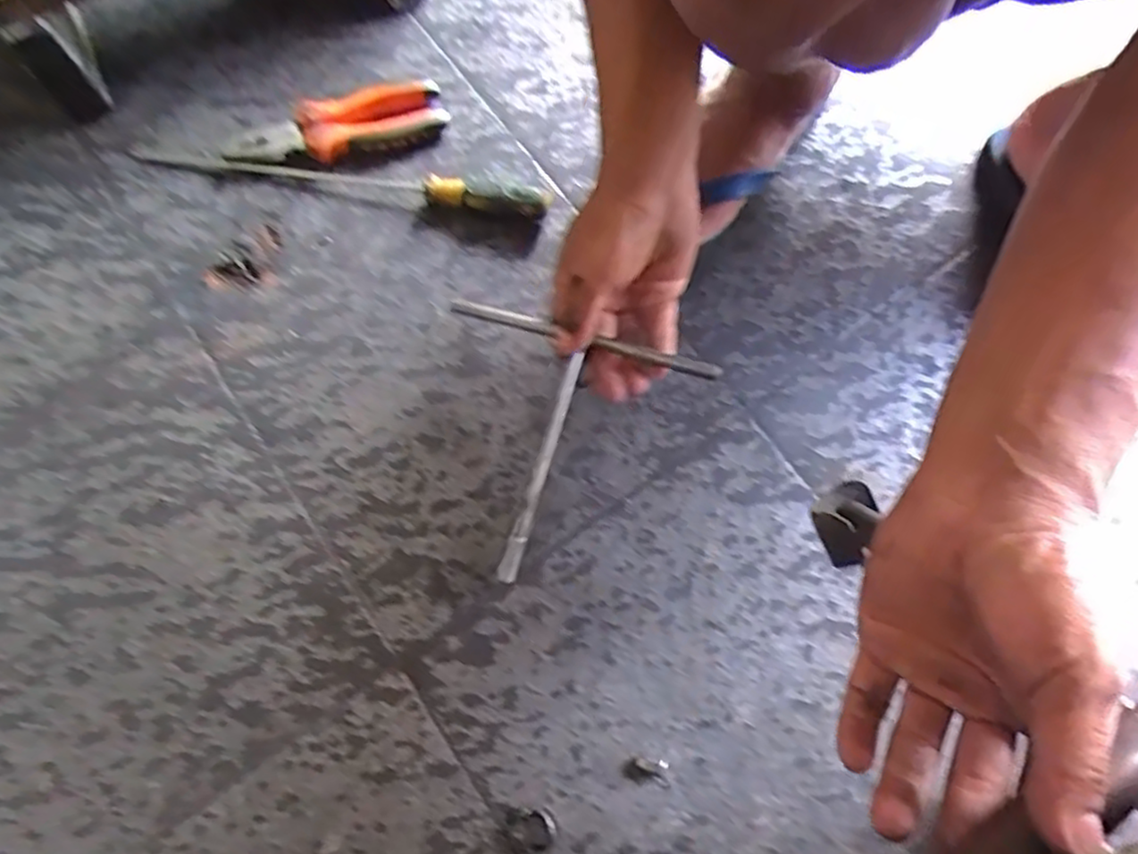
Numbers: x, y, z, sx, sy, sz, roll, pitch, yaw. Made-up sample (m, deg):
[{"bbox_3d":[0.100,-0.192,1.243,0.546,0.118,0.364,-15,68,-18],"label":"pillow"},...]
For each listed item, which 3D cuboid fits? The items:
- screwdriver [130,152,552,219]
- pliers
[{"bbox_3d":[-0.178,-0.200,0.549,0.324,0.024,0.027,9,72,1],"label":"screwdriver"},{"bbox_3d":[-0.186,-0.245,0.560,0.169,0.027,0.055,-28,75,-10],"label":"pliers"}]

